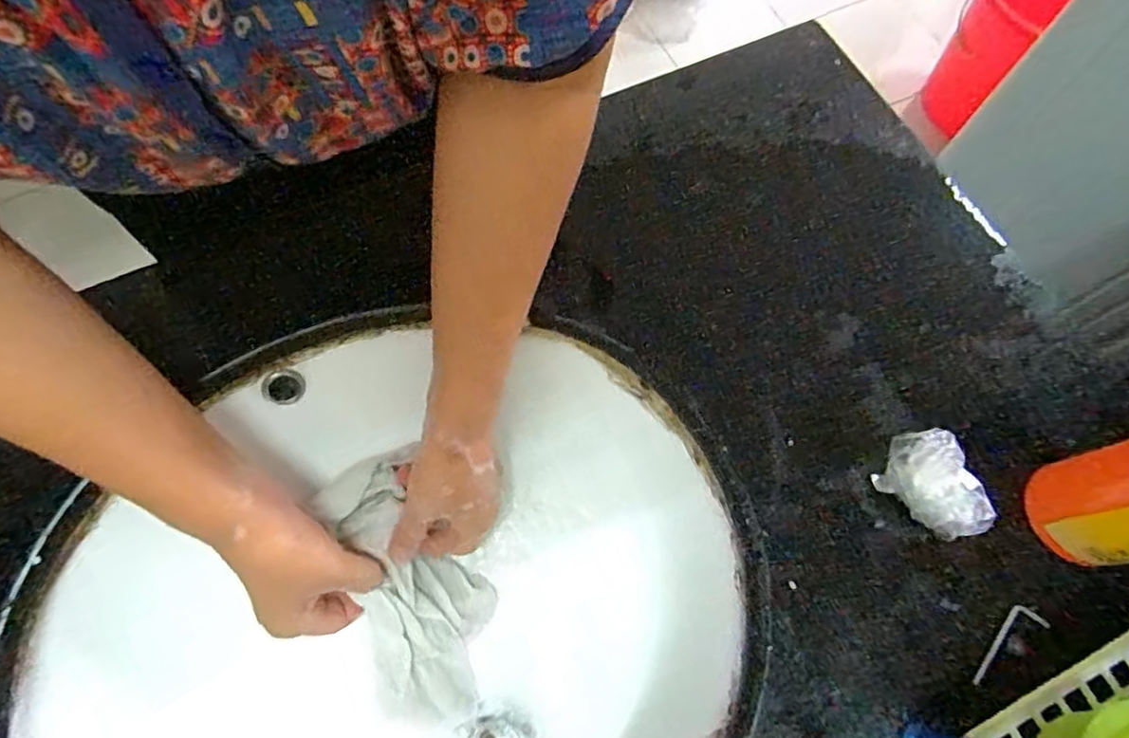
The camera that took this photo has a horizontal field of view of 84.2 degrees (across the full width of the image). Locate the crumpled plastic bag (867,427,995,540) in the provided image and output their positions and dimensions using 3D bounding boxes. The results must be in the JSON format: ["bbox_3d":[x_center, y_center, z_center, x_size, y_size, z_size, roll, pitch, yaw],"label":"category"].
[{"bbox_3d":[0.202,0.065,0.339,0.062,0.062,0.033,23,70,11],"label":"crumpled plastic bag"}]

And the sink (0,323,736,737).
[{"bbox_3d":[-0.110,0.177,0.422,0.426,0.142,0.386,7,68,5],"label":"sink"}]

